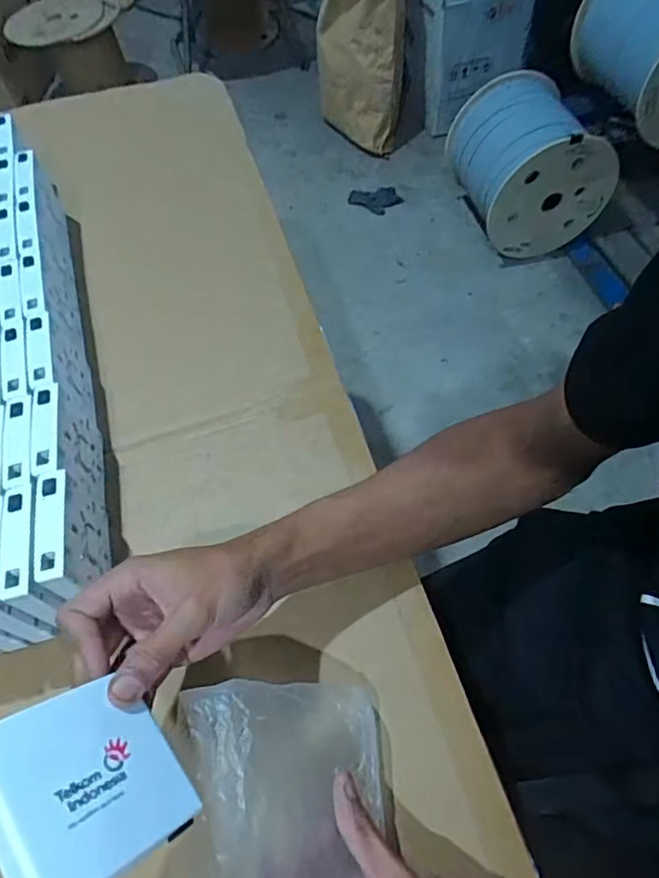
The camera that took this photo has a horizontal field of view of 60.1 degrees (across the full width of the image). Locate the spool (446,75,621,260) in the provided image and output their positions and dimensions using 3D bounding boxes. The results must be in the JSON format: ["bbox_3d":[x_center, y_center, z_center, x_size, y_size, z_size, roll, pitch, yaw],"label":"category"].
[{"bbox_3d":[0.550,-0.768,1.583,0.363,0.308,0.362,-2,59,3],"label":"spool"}]

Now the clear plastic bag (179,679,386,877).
[{"bbox_3d":[-0.020,0.198,0.321,0.129,0.017,0.115,22,43,-34],"label":"clear plastic bag"}]

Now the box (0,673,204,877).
[{"bbox_3d":[-0.117,0.166,0.276,0.085,0.085,0.014,49,117,25],"label":"box"}]

